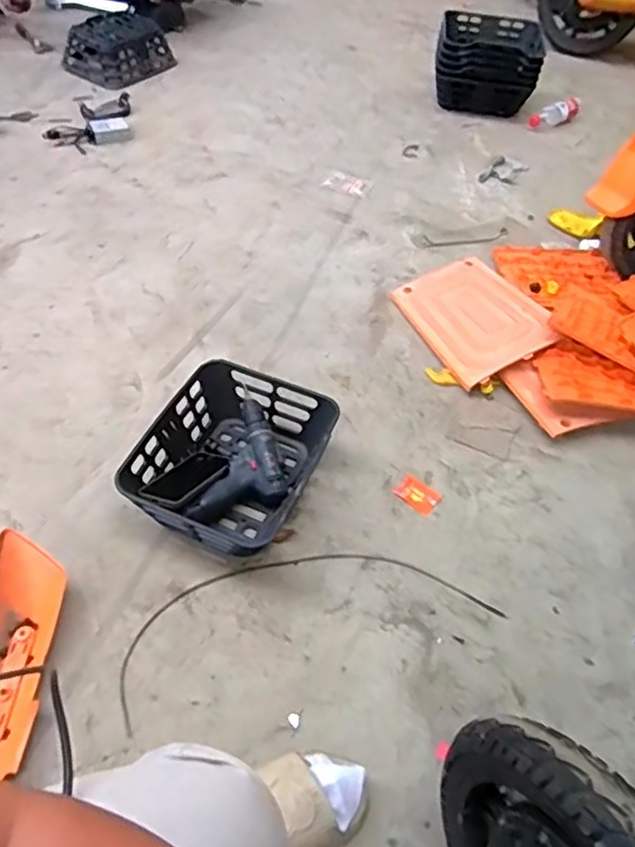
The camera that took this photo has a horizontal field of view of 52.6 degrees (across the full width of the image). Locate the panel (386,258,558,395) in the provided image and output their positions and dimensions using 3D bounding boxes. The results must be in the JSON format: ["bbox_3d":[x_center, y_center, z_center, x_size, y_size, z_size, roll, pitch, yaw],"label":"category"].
[{"bbox_3d":[0.336,-0.235,1.374,0.246,0.023,0.321,-25,52,-10],"label":"panel"}]

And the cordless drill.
[{"bbox_3d":[-0.108,0.071,1.082,0.146,0.081,0.266,16,51,7],"label":"cordless drill"}]

